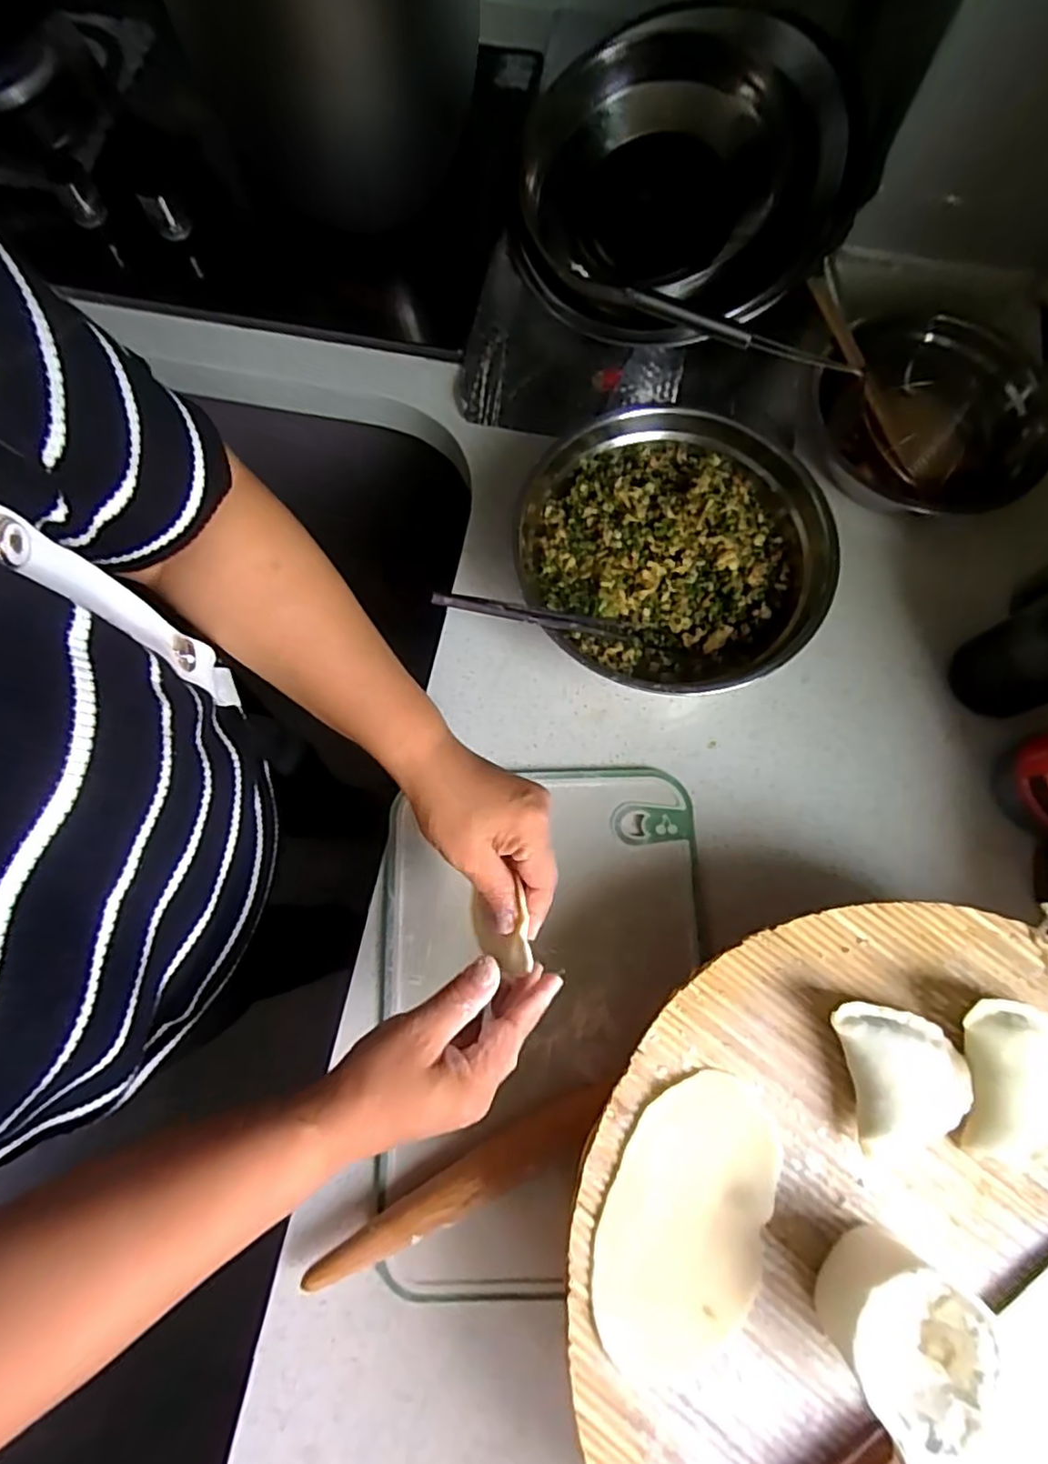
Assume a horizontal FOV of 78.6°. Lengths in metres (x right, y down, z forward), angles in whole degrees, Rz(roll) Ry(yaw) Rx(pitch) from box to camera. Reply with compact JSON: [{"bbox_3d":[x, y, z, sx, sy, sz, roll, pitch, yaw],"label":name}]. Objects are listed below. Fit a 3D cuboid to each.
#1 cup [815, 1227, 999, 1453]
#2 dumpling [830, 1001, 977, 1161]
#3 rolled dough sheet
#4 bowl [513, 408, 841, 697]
[{"bbox_3d":[0.192,0.303,0.326,0.061,0.059,0.063,0,74,0],"label":"cup"},{"bbox_3d":[0.218,0.195,0.370,0.068,0.035,0.080,-12,75,-3],"label":"dumpling"},{"bbox_3d":[0.092,0.273,0.360,0.085,0.008,0.153,20,75,5],"label":"rolled dough sheet"},{"bbox_3d":[0.136,-0.145,0.553,0.272,0.091,0.255,0,74,0],"label":"bowl"}]

